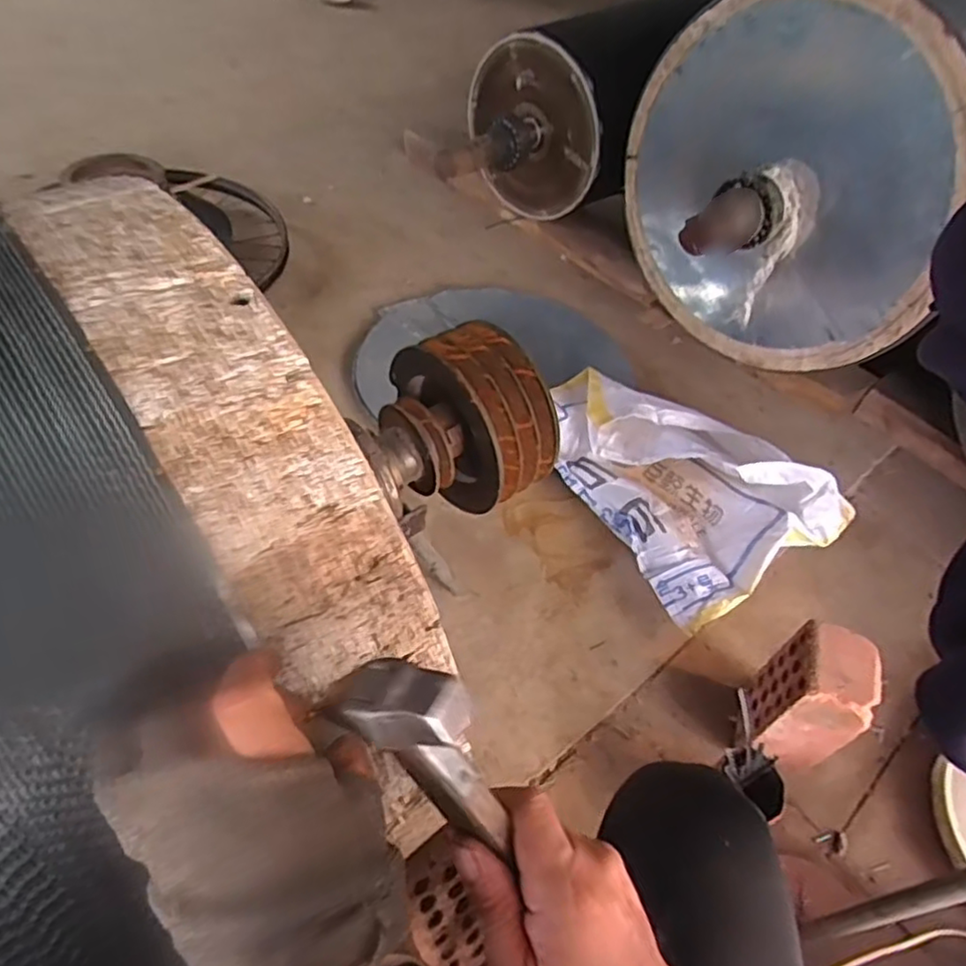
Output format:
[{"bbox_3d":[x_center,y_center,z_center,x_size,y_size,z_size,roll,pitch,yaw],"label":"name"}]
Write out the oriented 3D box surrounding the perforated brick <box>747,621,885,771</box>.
[{"bbox_3d":[0.399,0.263,0.828,0.099,0.174,0.112,10,48,4],"label":"perforated brick"}]

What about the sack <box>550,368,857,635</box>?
[{"bbox_3d":[0.328,-0.040,1.187,0.339,0.124,0.519,-23,54,-23],"label":"sack"}]

